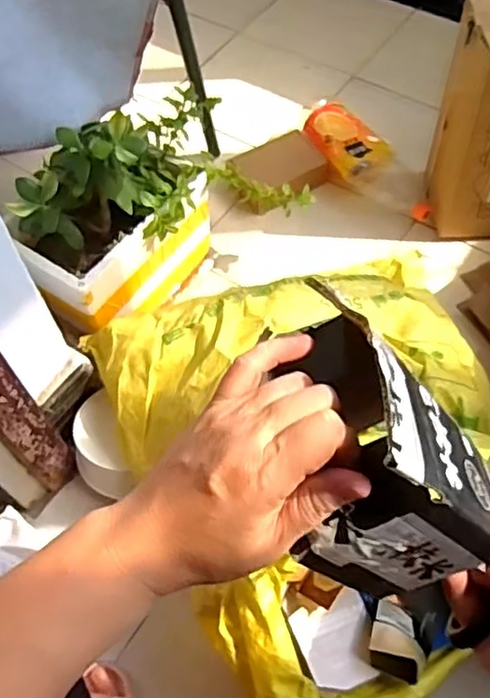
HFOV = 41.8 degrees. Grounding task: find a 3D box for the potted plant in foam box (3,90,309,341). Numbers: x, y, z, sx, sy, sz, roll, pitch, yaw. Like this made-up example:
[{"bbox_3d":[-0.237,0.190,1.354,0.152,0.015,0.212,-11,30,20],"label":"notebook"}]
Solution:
[{"bbox_3d":[-0.142,-0.230,0.954,0.420,0.281,0.243,-38,65,-19],"label":"potted plant in foam box"}]

